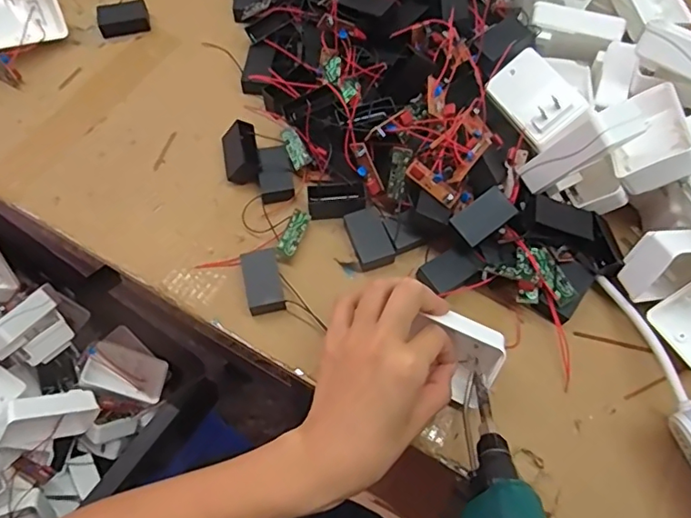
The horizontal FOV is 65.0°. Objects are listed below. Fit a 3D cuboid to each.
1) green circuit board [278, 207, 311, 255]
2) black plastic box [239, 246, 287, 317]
[{"bbox_3d":[-0.043,-0.022,0.456,0.016,0.004,0.041,28,65,-9],"label":"green circuit board"},{"bbox_3d":[-0.065,0.018,0.432,0.028,0.017,0.047,-11,64,-7],"label":"black plastic box"}]

